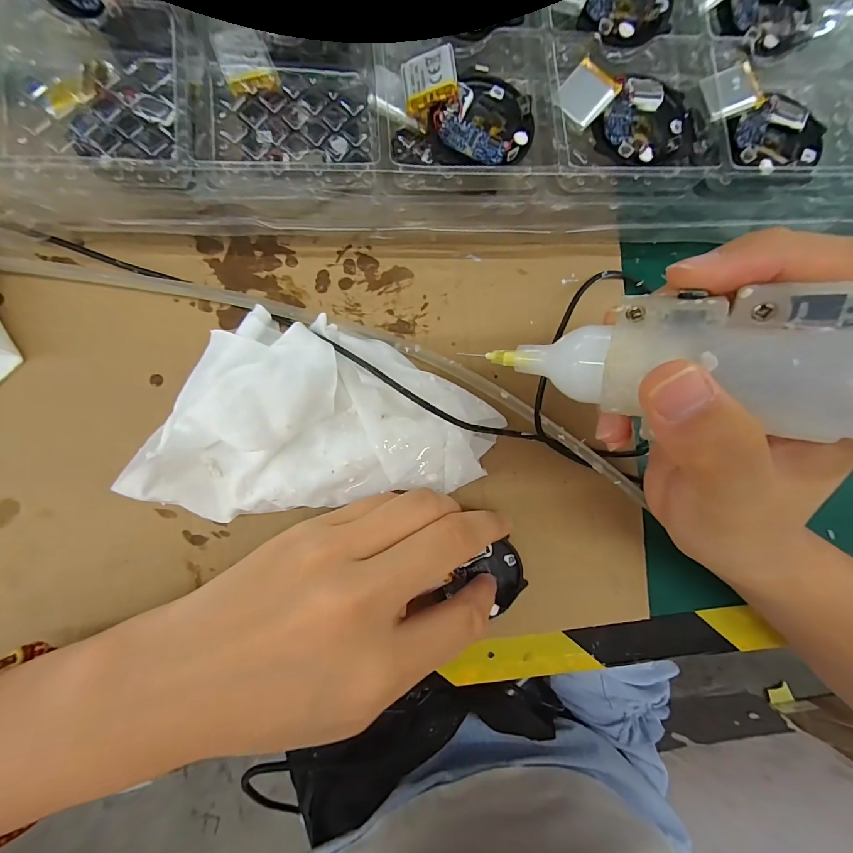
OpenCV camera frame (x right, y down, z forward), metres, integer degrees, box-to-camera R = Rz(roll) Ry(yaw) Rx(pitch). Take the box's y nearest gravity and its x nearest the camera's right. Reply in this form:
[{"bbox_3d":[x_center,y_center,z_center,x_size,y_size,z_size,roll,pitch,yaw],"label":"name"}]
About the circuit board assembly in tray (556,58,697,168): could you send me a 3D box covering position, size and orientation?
[{"bbox_3d":[0.089,-0.133,0.159,0.064,0.010,0.038,10,87,-6],"label":"circuit board assembly in tray"}]

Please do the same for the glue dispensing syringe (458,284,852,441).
[{"bbox_3d":[0.084,-0.015,0.092,0.144,0.025,0.033,15,86,34],"label":"glue dispensing syringe"}]

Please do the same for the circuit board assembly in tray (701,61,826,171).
[{"bbox_3d":[0.152,-0.138,0.166,0.046,0.010,0.052,-24,91,-6],"label":"circuit board assembly in tray"}]

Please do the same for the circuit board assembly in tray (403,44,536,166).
[{"bbox_3d":[0.017,-0.131,0.153,0.055,0.010,0.043,12,87,-6],"label":"circuit board assembly in tray"}]

